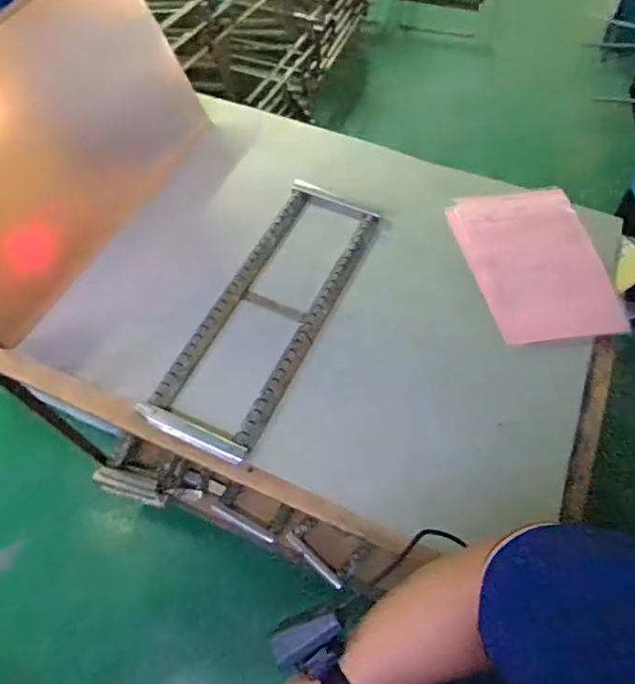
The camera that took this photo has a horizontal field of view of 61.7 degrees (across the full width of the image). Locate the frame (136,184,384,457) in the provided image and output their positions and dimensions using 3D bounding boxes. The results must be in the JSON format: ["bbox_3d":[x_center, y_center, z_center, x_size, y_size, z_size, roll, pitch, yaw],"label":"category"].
[{"bbox_3d":[-0.070,-0.066,0.883,0.186,0.030,0.540,21,62,13],"label":"frame"}]

